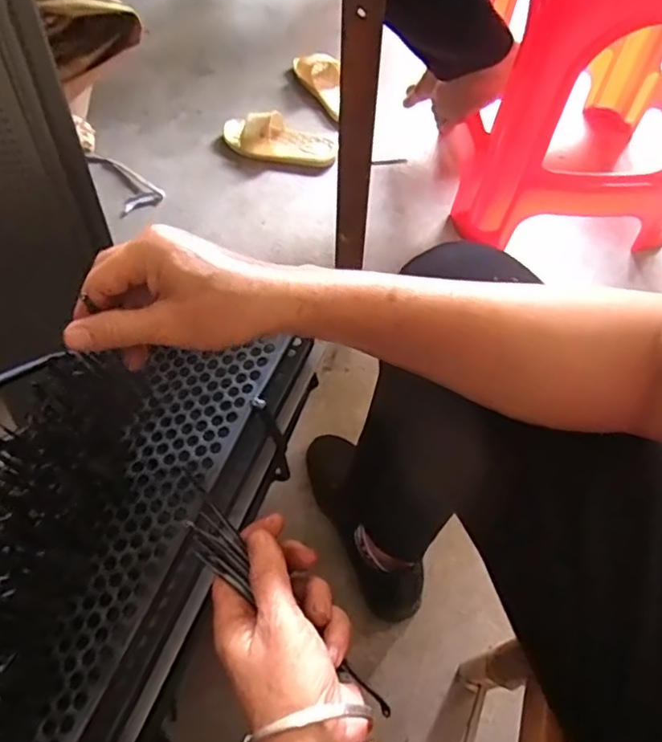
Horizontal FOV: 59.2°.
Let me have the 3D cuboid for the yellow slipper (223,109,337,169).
[{"bbox_3d":[-0.103,-0.458,1.146,0.234,0.049,0.098,19,61,10],"label":"yellow slipper"}]

